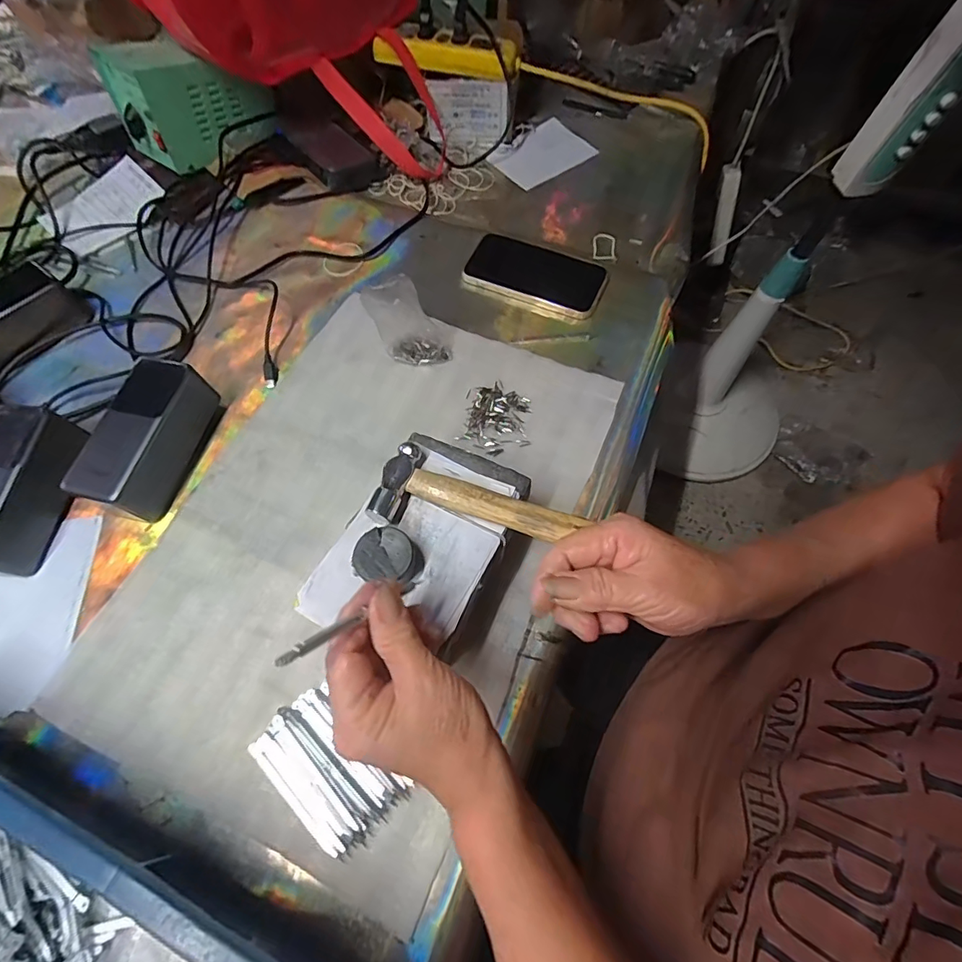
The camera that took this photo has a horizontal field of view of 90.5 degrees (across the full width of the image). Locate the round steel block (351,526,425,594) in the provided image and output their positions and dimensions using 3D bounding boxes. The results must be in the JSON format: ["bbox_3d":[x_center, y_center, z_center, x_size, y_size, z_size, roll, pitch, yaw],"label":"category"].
[{"bbox_3d":[-0.060,0.051,0.313,0.041,0.021,0.035,17,64,8],"label":"round steel block"}]

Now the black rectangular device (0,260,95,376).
[{"bbox_3d":[-0.474,-0.156,0.477,0.066,0.055,0.136,37,69,16],"label":"black rectangular device"}]

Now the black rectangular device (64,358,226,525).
[{"bbox_3d":[-0.281,-0.036,0.407,0.051,0.055,0.128,15,64,7],"label":"black rectangular device"}]

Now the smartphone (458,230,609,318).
[{"bbox_3d":[0.060,-0.226,0.525,0.149,0.018,0.076,23,65,11],"label":"smartphone"}]

